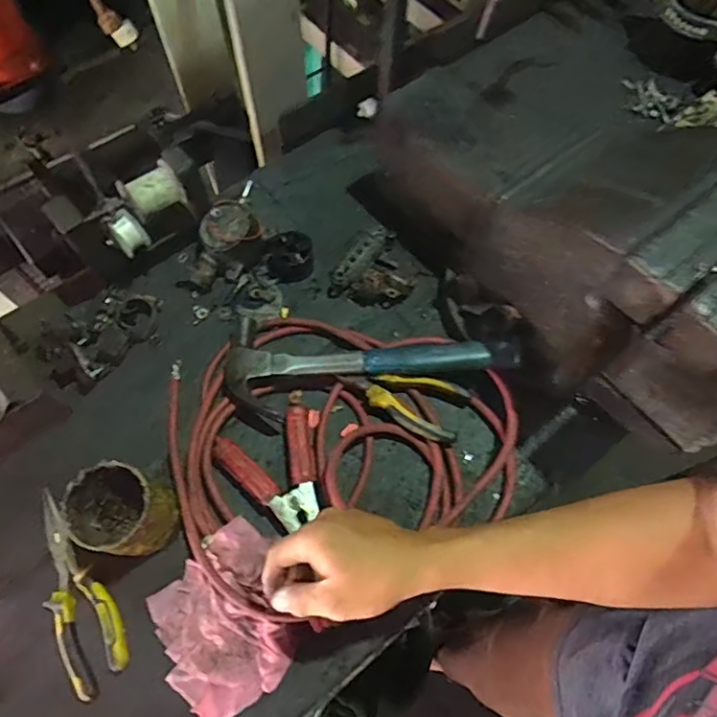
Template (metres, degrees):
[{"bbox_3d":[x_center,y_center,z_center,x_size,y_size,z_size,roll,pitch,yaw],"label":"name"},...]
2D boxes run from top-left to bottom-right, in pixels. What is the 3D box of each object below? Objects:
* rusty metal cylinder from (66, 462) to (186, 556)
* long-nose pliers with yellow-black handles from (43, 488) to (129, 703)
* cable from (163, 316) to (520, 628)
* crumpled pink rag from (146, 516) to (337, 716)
[{"bbox_3d":[-0.224,0.150,0.526,0.078,0.113,0.076,24,67,10],"label":"rusty metal cylinder"},{"bbox_3d":[-0.286,0.230,0.542,0.057,0.031,0.200,-28,69,-13],"label":"long-nose pliers with yellow-black handles"},{"bbox_3d":[-0.020,0.084,0.598,0.368,0.062,0.321,-25,68,-12],"label":"cable"},{"bbox_3d":[-0.127,0.256,0.528,0.148,0.043,0.156,-27,69,-13],"label":"crumpled pink rag"}]

